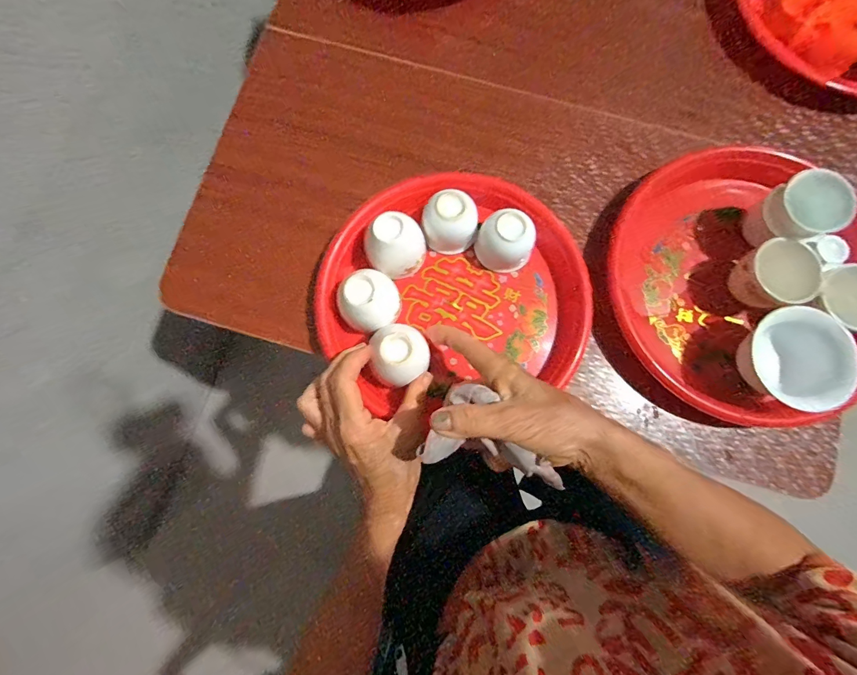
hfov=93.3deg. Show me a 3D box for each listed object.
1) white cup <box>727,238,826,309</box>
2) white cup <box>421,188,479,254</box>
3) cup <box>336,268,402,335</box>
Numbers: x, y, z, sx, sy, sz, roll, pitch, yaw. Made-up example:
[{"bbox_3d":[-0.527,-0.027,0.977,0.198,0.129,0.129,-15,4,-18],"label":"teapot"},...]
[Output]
[{"bbox_3d":[0.301,-0.051,0.358,0.057,0.051,0.057,0,81,0],"label":"white cup"},{"bbox_3d":[0.020,-0.106,0.376,0.049,0.048,0.041,2,81,0],"label":"white cup"},{"bbox_3d":[-0.051,-0.032,0.358,0.054,0.054,0.047,-43,83,-6],"label":"cup"}]

